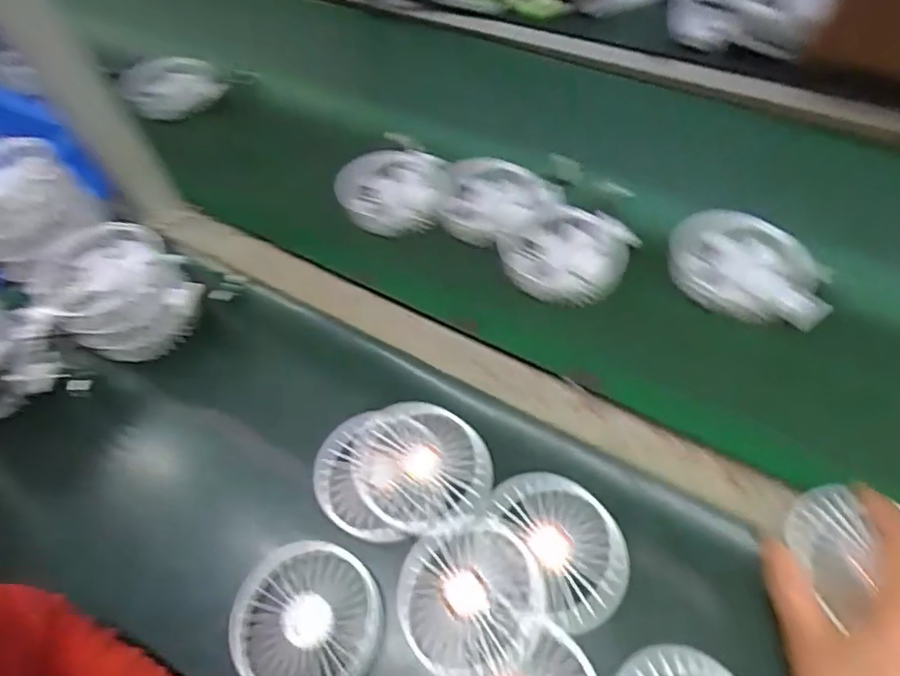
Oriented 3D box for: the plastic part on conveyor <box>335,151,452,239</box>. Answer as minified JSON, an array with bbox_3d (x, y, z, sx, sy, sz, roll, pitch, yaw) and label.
[{"bbox_3d":[-0.053,-0.146,0.561,0.099,0.045,0.097,9,57,11],"label":"plastic part on conveyor"}]

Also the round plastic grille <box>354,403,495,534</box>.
[{"bbox_3d":[-0.020,0.088,0.397,0.093,0.015,0.091,-3,55,4],"label":"round plastic grille"}]

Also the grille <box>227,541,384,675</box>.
[{"bbox_3d":[-0.089,0.178,0.358,0.092,0.014,0.090,-3,55,4],"label":"grille"}]

